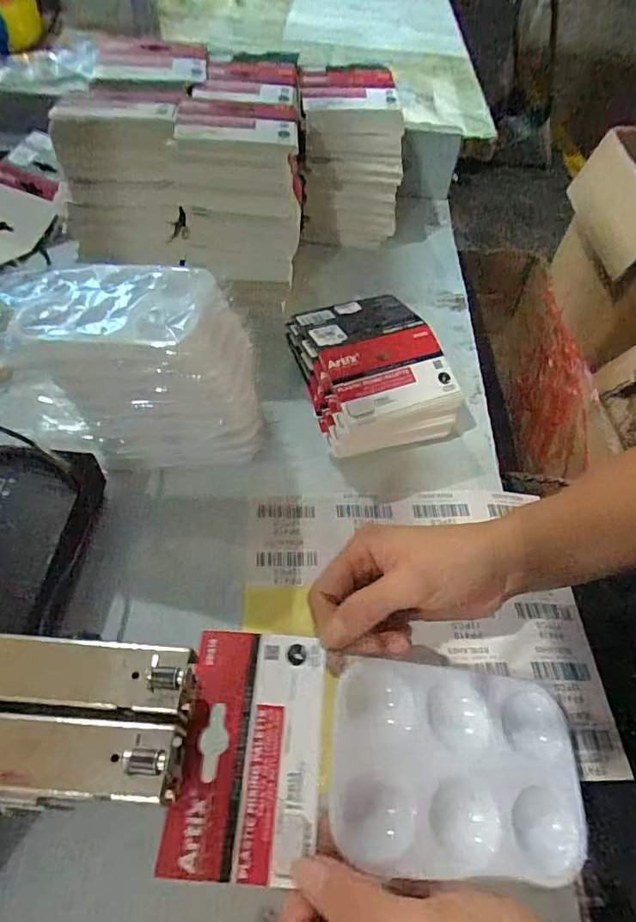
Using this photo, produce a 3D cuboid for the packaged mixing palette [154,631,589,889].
[{"bbox_3d":[0.033,0.137,0.241,0.187,0.012,0.095,8,53,-6],"label":"packaged mixing palette"}]

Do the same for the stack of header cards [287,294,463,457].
[{"bbox_3d":[0.045,-0.076,0.444,0.106,0.068,0.129,-13,55,-15],"label":"stack of header cards"}]

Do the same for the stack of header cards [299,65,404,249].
[{"bbox_3d":[0.032,-0.345,0.593,0.112,0.150,0.126,-5,54,-9],"label":"stack of header cards"}]

